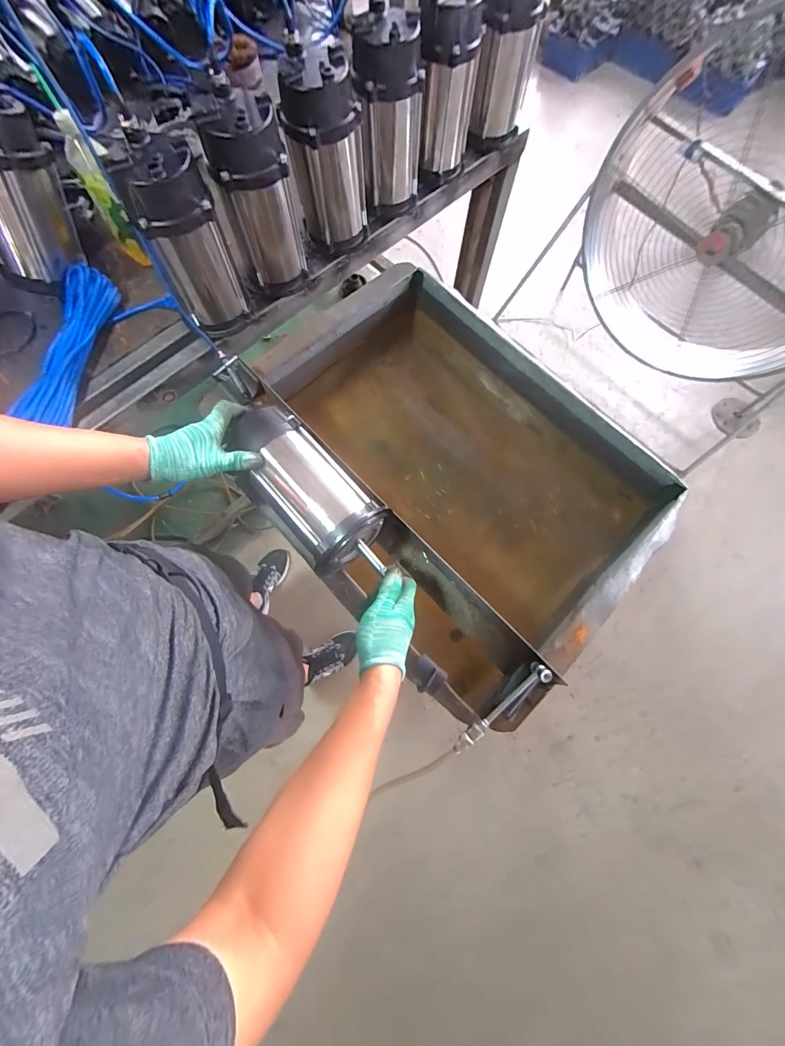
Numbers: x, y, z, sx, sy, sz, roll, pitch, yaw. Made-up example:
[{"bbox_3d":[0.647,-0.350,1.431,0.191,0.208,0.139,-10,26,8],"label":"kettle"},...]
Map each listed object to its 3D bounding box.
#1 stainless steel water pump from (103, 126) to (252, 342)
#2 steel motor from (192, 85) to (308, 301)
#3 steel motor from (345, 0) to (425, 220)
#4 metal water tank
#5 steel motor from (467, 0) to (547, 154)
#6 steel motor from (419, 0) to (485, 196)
[{"bbox_3d":[-0.337,-0.458,0.624,0.126,0.271,0.109,-30,76,-8],"label":"stainless steel water pump"},{"bbox_3d":[-0.234,-0.554,0.664,0.120,0.299,0.125,-15,74,-4],"label":"steel motor"},{"bbox_3d":[-0.009,-0.771,0.709,0.121,0.252,0.118,-5,74,-1],"label":"steel motor"},{"bbox_3d":[0.089,-0.101,0.737,0.567,0.228,0.749,-42,78,-11],"label":"metal water tank"},{"bbox_3d":[0.230,-0.958,0.762,0.124,0.251,0.140,14,74,4],"label":"steel motor"},{"bbox_3d":[0.100,-0.824,0.705,0.119,0.251,0.120,-8,74,-2],"label":"steel motor"}]

